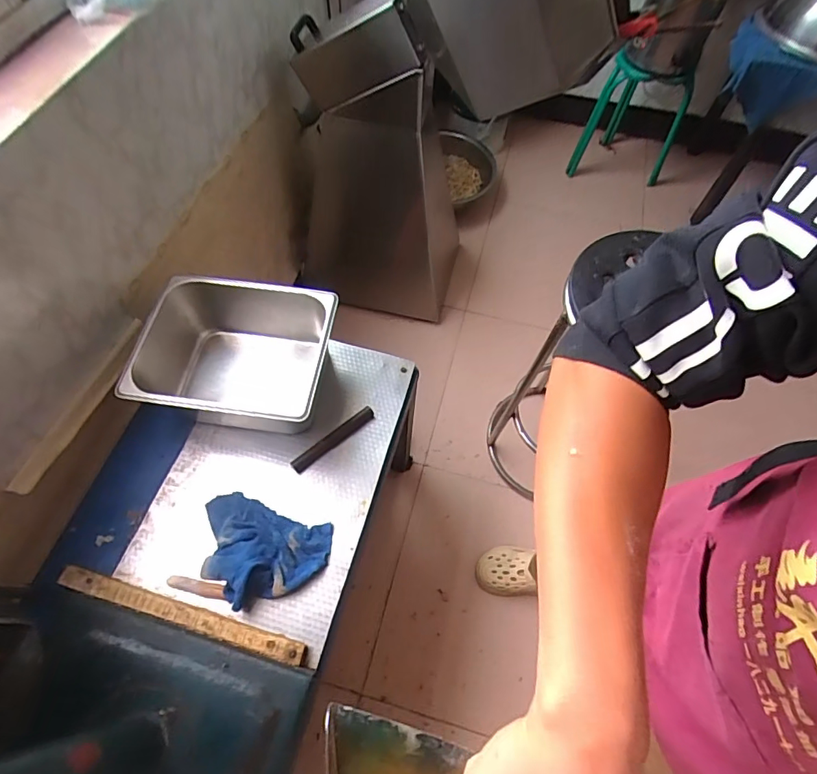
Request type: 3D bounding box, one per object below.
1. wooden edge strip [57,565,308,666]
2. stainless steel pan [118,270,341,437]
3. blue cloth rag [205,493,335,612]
[{"bbox_3d":[-0.356,0.354,0.743,0.406,0.016,0.032,15,48,6],"label":"wooden edge strip"},{"bbox_3d":[-0.315,-0.040,0.895,0.335,0.178,0.261,7,61,3],"label":"stainless steel pan"},{"bbox_3d":[-0.258,0.272,0.784,0.235,0.046,0.163,16,62,8],"label":"blue cloth rag"}]

